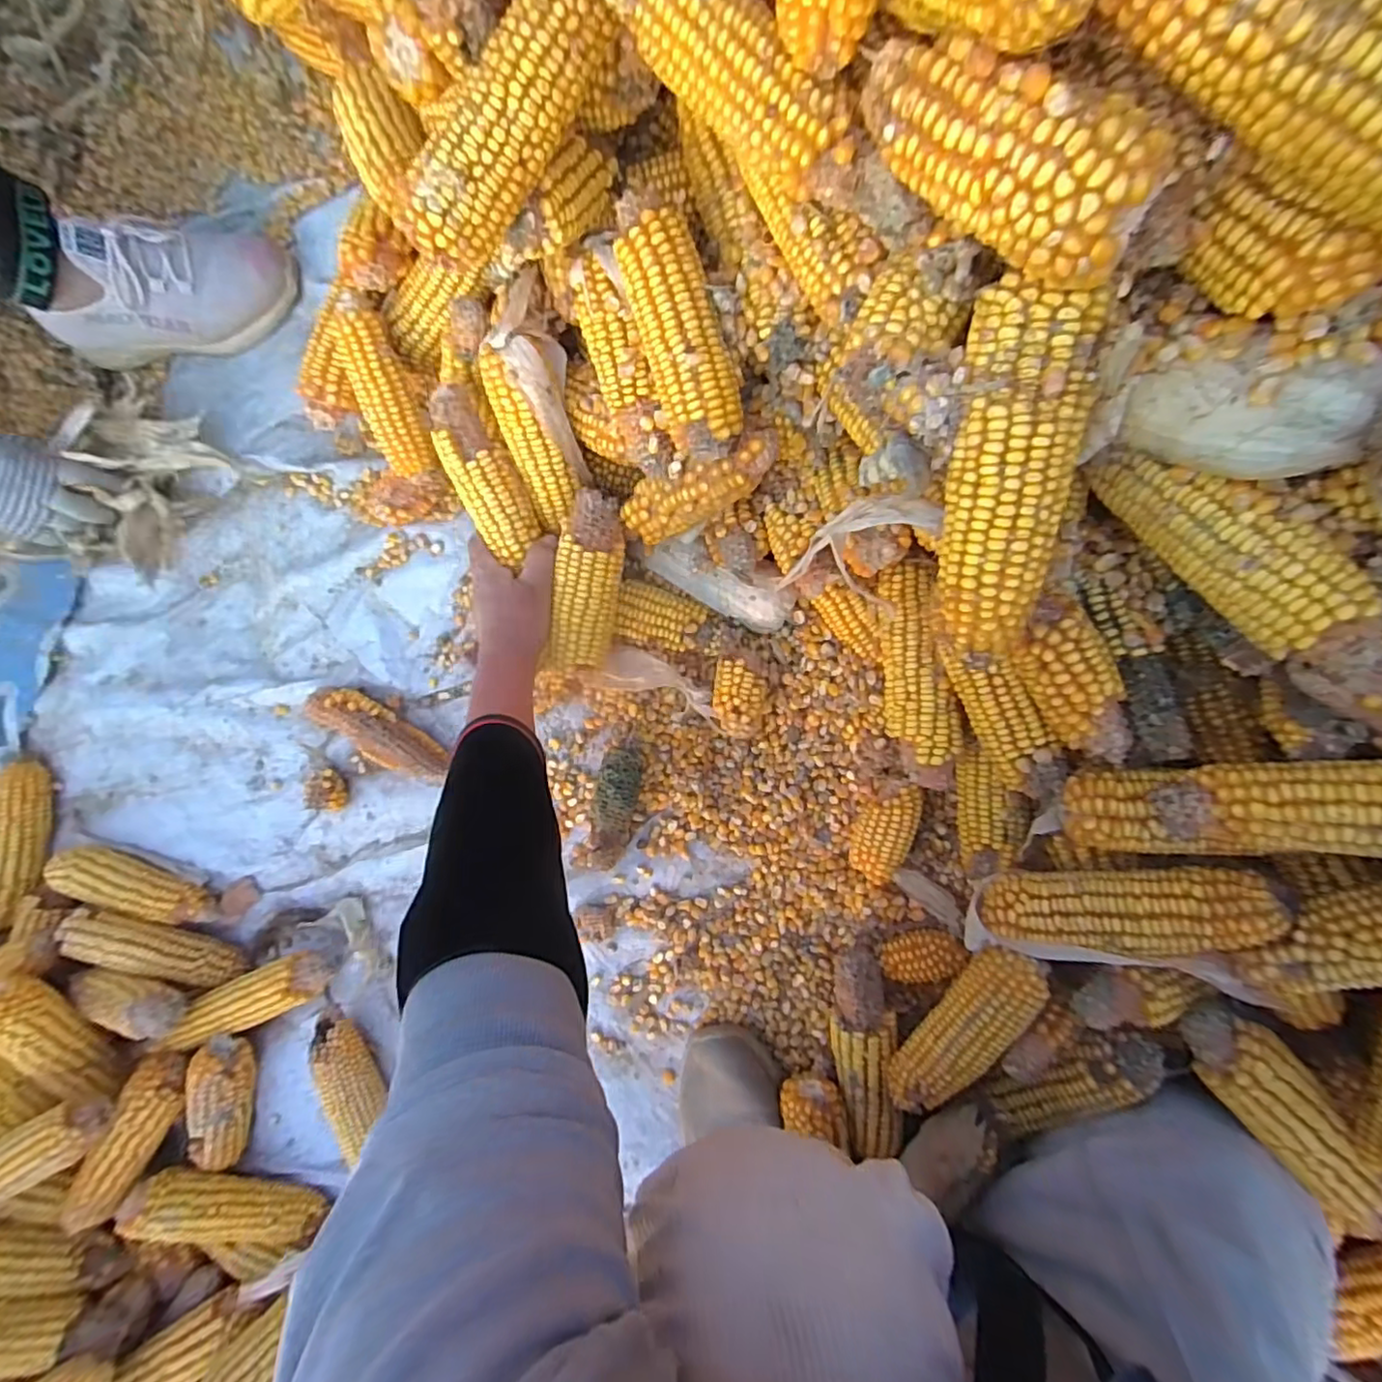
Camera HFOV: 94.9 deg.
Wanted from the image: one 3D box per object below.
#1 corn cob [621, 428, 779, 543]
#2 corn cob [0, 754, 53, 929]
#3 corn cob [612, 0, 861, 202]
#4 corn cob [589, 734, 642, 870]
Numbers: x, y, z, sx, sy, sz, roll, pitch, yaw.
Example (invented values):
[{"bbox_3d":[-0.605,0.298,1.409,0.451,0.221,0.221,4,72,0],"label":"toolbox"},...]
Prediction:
[{"bbox_3d":[0.009,-0.147,0.462,0.141,0.051,0.043,-14,91,43],"label":"corn cob"},{"bbox_3d":[-0.690,0.154,0.647,0.047,0.045,0.169,4,93,9],"label":"corn cob"},{"bbox_3d":[0.016,-0.276,0.280,0.148,0.033,0.035,44,98,5],"label":"corn cob"},{"bbox_3d":[-0.065,0.097,0.552,0.035,0.045,0.109,11,94,8],"label":"corn cob"}]

